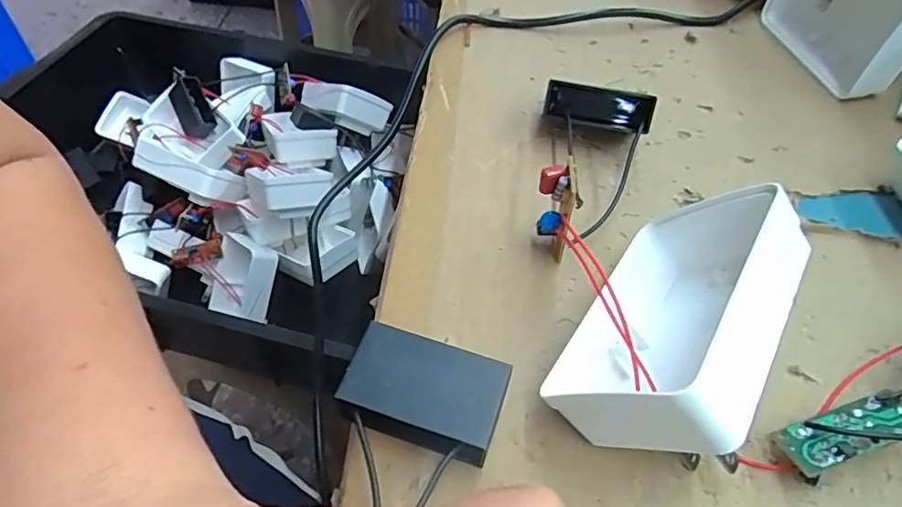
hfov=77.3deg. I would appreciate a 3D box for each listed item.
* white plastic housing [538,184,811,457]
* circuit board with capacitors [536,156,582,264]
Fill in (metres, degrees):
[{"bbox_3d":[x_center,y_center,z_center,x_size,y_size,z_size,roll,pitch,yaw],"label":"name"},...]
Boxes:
[{"bbox_3d":[0.070,0.021,0.179,0.066,0.031,0.091,-14,31,54],"label":"white plastic housing"},{"bbox_3d":[0.039,-0.015,0.209,0.014,0.047,0.011,9,51,5],"label":"circuit board with capacitors"}]

